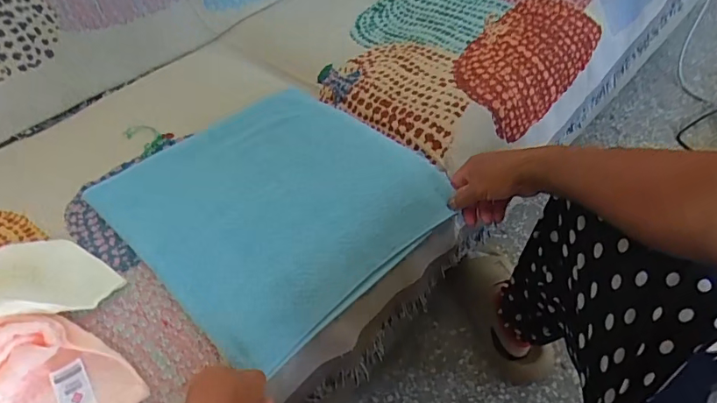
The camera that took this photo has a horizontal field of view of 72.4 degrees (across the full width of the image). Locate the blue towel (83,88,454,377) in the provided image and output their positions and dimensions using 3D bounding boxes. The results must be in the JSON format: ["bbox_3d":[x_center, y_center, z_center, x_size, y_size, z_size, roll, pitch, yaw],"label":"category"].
[{"bbox_3d":[-0.101,-0.011,0.622,0.324,0.062,0.344,34,60,29],"label":"blue towel"}]

